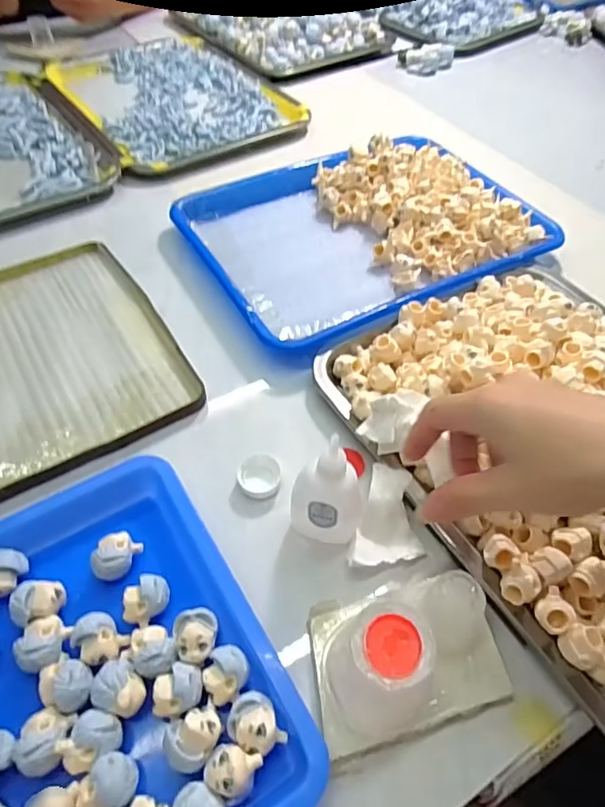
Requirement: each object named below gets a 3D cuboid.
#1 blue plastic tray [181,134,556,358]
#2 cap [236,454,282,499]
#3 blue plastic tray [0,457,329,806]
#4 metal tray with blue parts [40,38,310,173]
[{"bbox_3d":[0.057,-0.183,0.525,0.316,0.026,0.248,-25,56,-17],"label":"blue plastic tray"},{"bbox_3d":[-0.030,0.050,0.364,0.029,0.008,0.029,1,53,-2],"label":"cap"},{"bbox_3d":[-0.111,0.142,0.276,0.169,0.027,0.221,-26,58,-21],"label":"blue plastic tray"},{"bbox_3d":[-0.181,-0.426,0.731,0.248,0.024,0.334,-28,57,-19],"label":"metal tray with blue parts"}]

